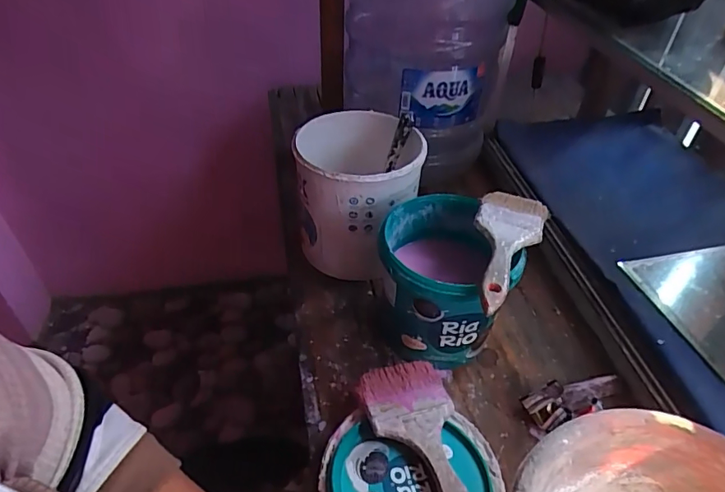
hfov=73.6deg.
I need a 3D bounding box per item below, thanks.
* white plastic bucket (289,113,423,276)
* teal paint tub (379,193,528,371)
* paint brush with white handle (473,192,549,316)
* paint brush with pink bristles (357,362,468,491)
[{"bbox_3d":[-0.006,-0.073,0.710,0.170,0.183,0.160,9,44,8],"label":"white plastic bucket"},{"bbox_3d":[0.097,0.050,0.606,0.150,0.161,0.152,1,44,-1],"label":"teal paint tub"},{"bbox_3d":[0.154,0.000,0.531,0.075,0.012,0.186,16,46,15],"label":"paint brush with white handle"},{"bbox_3d":[0.066,0.204,0.502,0.095,0.019,0.193,-12,45,-14],"label":"paint brush with pink bristles"}]

